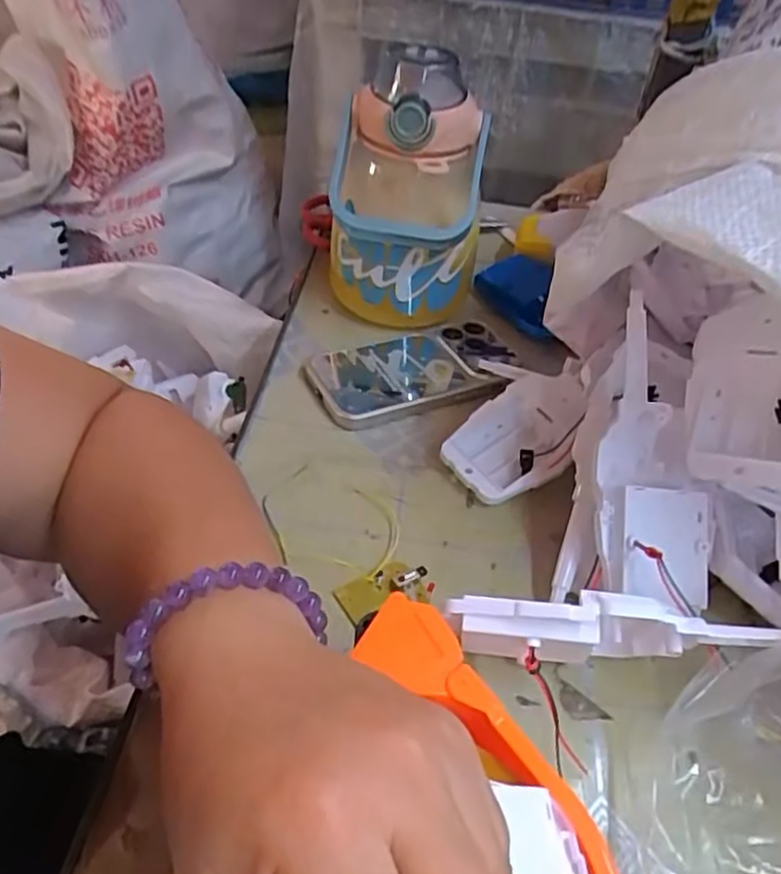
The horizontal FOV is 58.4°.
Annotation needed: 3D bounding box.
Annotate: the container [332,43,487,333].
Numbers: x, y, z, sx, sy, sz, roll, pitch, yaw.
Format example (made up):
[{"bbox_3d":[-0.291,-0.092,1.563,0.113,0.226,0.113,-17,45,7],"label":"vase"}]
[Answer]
[{"bbox_3d":[0.009,-0.168,0.499,0.105,0.177,0.111,8,42,1],"label":"container"}]

